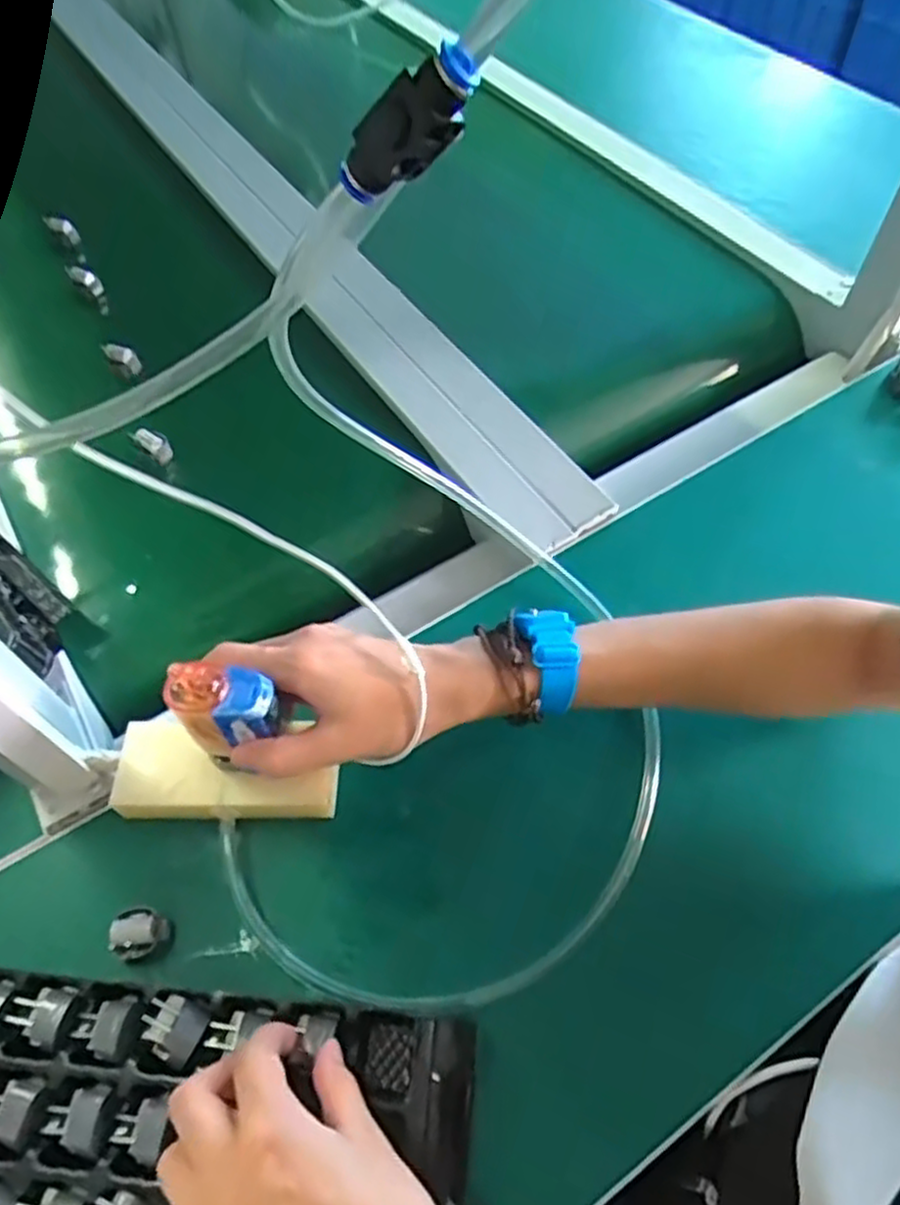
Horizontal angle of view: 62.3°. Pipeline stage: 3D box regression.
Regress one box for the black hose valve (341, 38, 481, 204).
[{"bbox_3d":[-0.011,-0.133,0.209,0.048,0.024,0.011,-29,47,38],"label":"black hose valve"}]

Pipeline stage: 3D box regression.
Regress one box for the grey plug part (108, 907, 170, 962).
[{"bbox_3d":[-0.159,0.170,0.381,0.021,0.025,0.025,-1,58,2],"label":"grey plug part"}]

